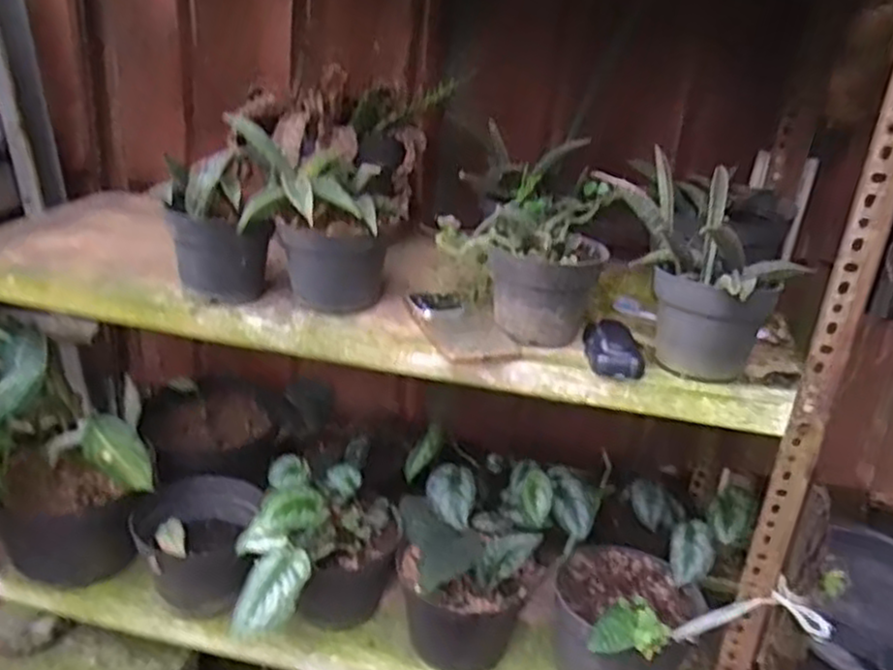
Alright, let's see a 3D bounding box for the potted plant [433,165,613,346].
[{"bbox_3d":[0.080,-0.079,0.807,0.170,0.134,0.145,6,24,8],"label":"potted plant"}]

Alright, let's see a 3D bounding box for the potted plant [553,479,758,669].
[{"bbox_3d":[0.228,0.334,0.938,0.173,0.187,0.276,19,29,33],"label":"potted plant"}]

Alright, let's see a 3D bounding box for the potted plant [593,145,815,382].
[{"bbox_3d":[0.244,-0.063,0.754,0.131,0.164,0.200,-10,27,-26],"label":"potted plant"}]

